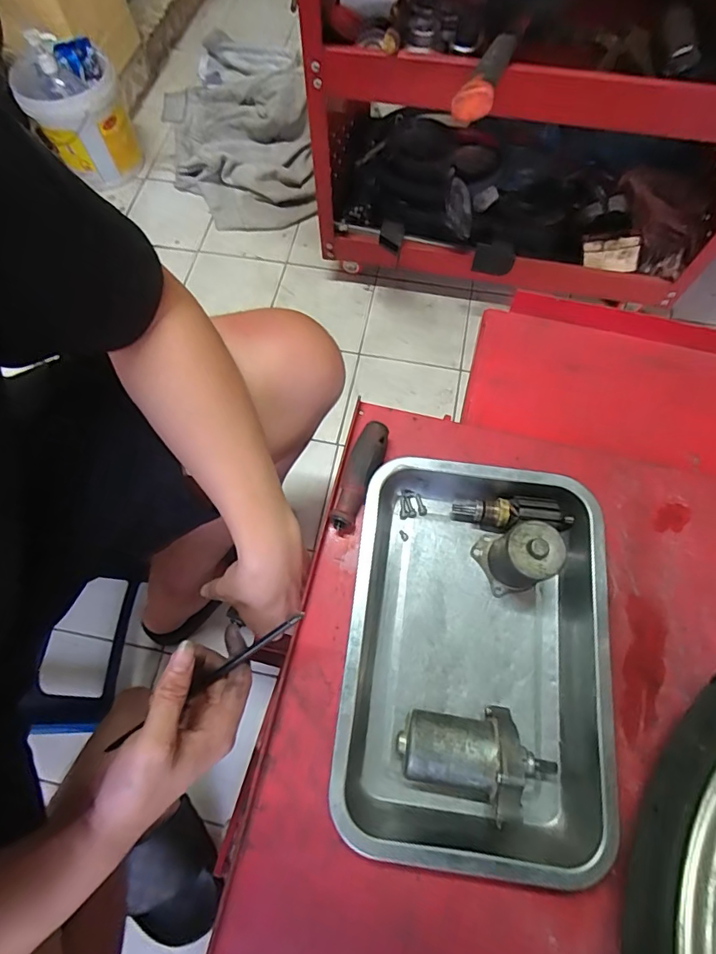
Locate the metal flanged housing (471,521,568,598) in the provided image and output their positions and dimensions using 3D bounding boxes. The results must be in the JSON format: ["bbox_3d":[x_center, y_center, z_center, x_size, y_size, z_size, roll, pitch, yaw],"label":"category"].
[{"bbox_3d":[0.143,0.068,0.416,0.053,0.075,0.057,-25,71,-8],"label":"metal flanged housing"}]

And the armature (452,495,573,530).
[{"bbox_3d":[0.145,0.035,0.451,0.107,0.029,0.027,-2,69,18],"label":"armature"}]

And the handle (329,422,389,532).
[{"bbox_3d":[0.002,0.000,0.467,0.030,0.032,0.108,18,71,8],"label":"handle"}]

